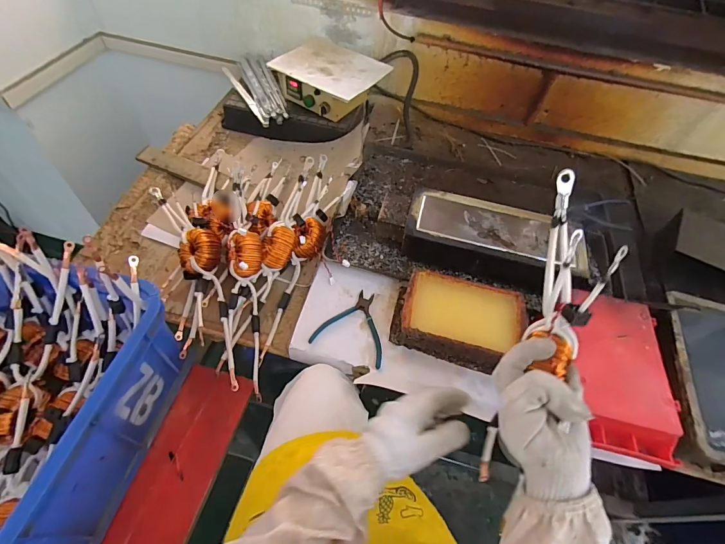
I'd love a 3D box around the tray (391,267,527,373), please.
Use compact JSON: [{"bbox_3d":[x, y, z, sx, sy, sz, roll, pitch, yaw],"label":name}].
[{"bbox_3d":[0.165,0.082,0.638,0.213,0.069,0.136,16,54,6],"label":"tray"}]

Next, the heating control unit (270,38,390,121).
[{"bbox_3d":[-0.082,-0.477,0.935,0.242,0.094,0.175,35,59,19],"label":"heating control unit"}]

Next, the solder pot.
[{"bbox_3d":[0.241,-0.062,0.741,0.308,0.091,0.146,12,54,4],"label":"solder pot"}]

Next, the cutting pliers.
[{"bbox_3d":[-0.007,0.092,0.656,0.125,0.009,0.132,21,55,10],"label":"cutting pliers"}]

